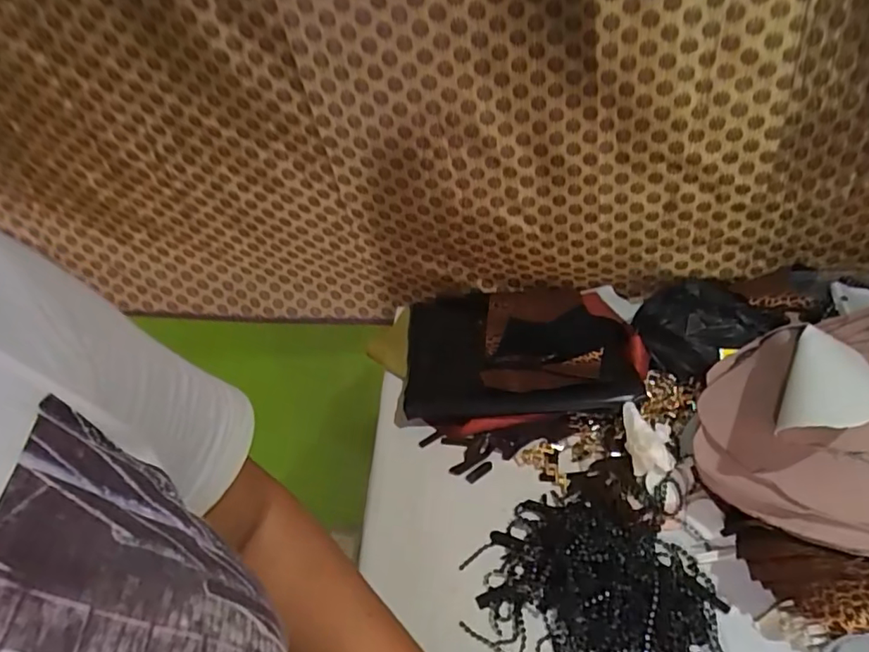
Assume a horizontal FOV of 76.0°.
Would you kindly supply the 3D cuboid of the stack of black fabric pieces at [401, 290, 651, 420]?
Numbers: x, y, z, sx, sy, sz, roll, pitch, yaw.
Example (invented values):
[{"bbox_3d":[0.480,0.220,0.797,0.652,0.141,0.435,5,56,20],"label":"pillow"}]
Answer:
[{"bbox_3d":[0.097,0.018,0.654,0.260,0.034,0.230,1,43,6],"label":"stack of black fabric pieces"}]

